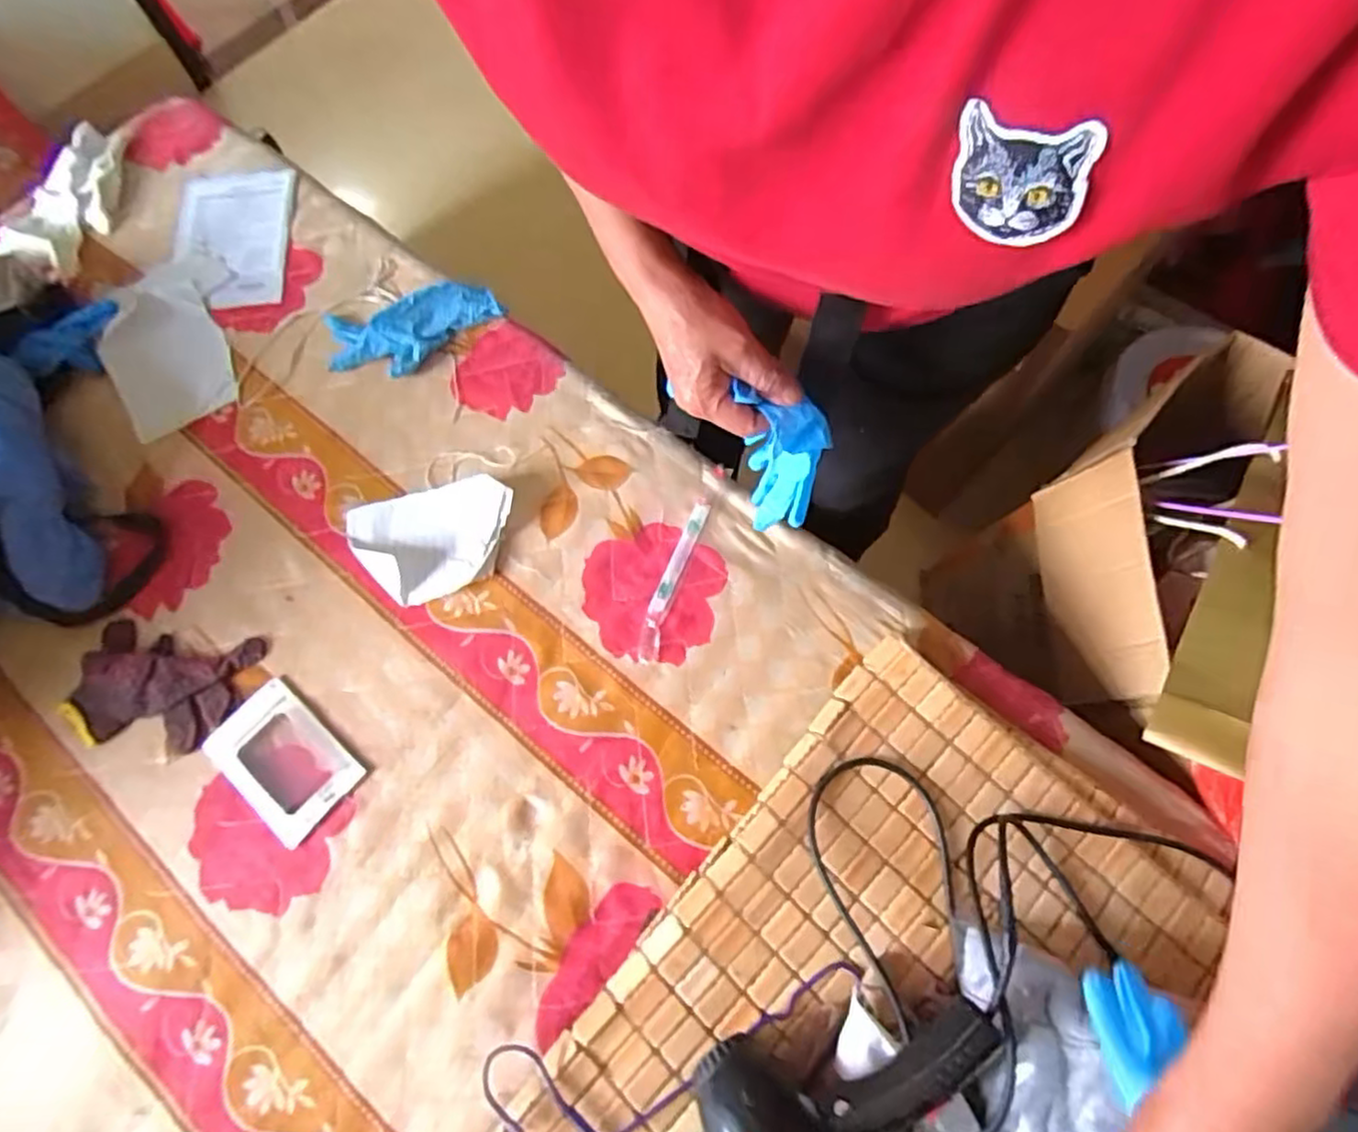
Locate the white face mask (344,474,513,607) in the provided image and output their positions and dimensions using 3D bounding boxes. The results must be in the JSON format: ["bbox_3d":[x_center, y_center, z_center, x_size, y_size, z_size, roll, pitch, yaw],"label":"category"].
[{"bbox_3d":[-0.253,-0.030,0.722,0.169,0.025,0.122,-17,70,-4],"label":"white face mask"}]

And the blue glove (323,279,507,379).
[{"bbox_3d":[-0.306,-0.276,0.814,0.194,0.029,0.105,-23,70,-6],"label":"blue glove"}]

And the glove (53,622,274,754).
[{"bbox_3d":[-0.499,0.116,0.679,0.163,0.025,0.113,8,70,5],"label":"glove"}]

